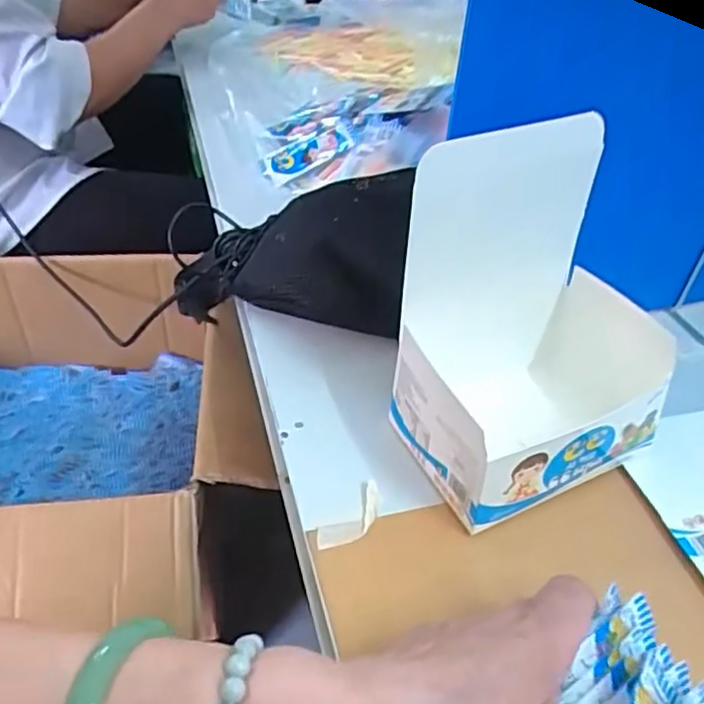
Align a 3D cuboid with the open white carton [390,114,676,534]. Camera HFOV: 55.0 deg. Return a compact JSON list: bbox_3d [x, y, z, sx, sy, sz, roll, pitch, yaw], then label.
[{"bbox_3d":[0.115,-0.019,0.400,0.153,0.179,0.125,-16,46,-22],"label":"open white carton"}]

